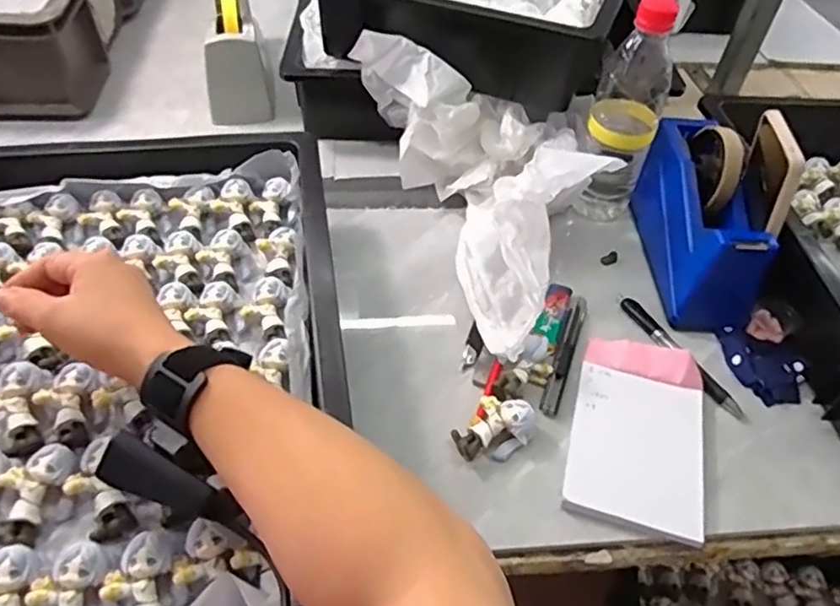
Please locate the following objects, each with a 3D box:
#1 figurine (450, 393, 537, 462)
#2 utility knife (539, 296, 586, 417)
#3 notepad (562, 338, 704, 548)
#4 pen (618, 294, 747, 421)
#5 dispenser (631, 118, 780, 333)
[{"bbox_3d":[0.057,0.096,0.467,0.042,0.028,0.056,35,54,24],"label":"figurine"},{"bbox_3d":[0.124,0.039,0.528,0.016,0.010,0.132,18,49,12],"label":"utility knife"},{"bbox_3d":[0.168,0.096,0.472,0.097,0.020,0.154,18,56,5],"label":"notepad"},{"bbox_3d":[0.221,0.041,0.537,0.019,0.016,0.146,-21,53,-21],"label":"pen"},{"bbox_3d":[0.256,-0.083,0.574,0.068,0.106,0.189,3,48,-1],"label":"dispenser"}]

